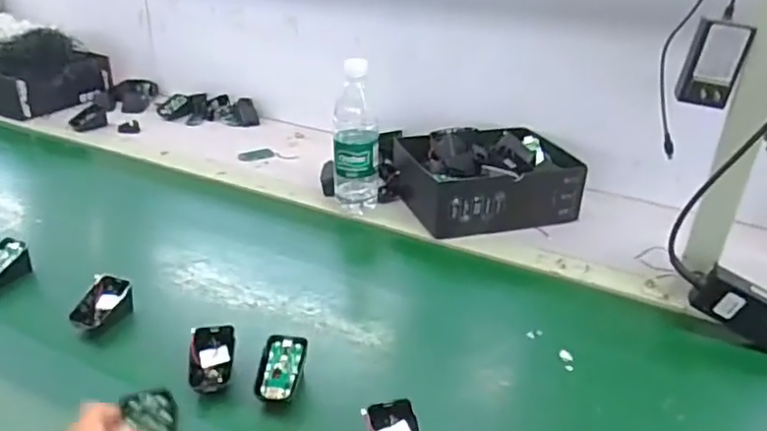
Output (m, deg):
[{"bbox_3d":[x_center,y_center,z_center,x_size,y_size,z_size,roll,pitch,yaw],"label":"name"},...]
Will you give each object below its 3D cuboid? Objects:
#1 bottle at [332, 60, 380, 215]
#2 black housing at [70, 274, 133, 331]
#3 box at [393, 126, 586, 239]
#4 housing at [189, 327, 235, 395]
[{"bbox_3d":[-0.039,-0.109,0.866,0.069,0.220,0.056,-3,29,-7],"label":"bottle"},{"bbox_3d":[-0.321,0.103,0.675,0.033,0.046,0.066,13,31,21],"label":"black housing"},{"bbox_3d":[0.165,-0.063,0.919,0.257,0.089,0.191,-9,31,-17],"label":"box"},{"bbox_3d":[-0.173,0.148,0.601,0.046,0.044,0.061,-5,30,-11],"label":"housing"}]

